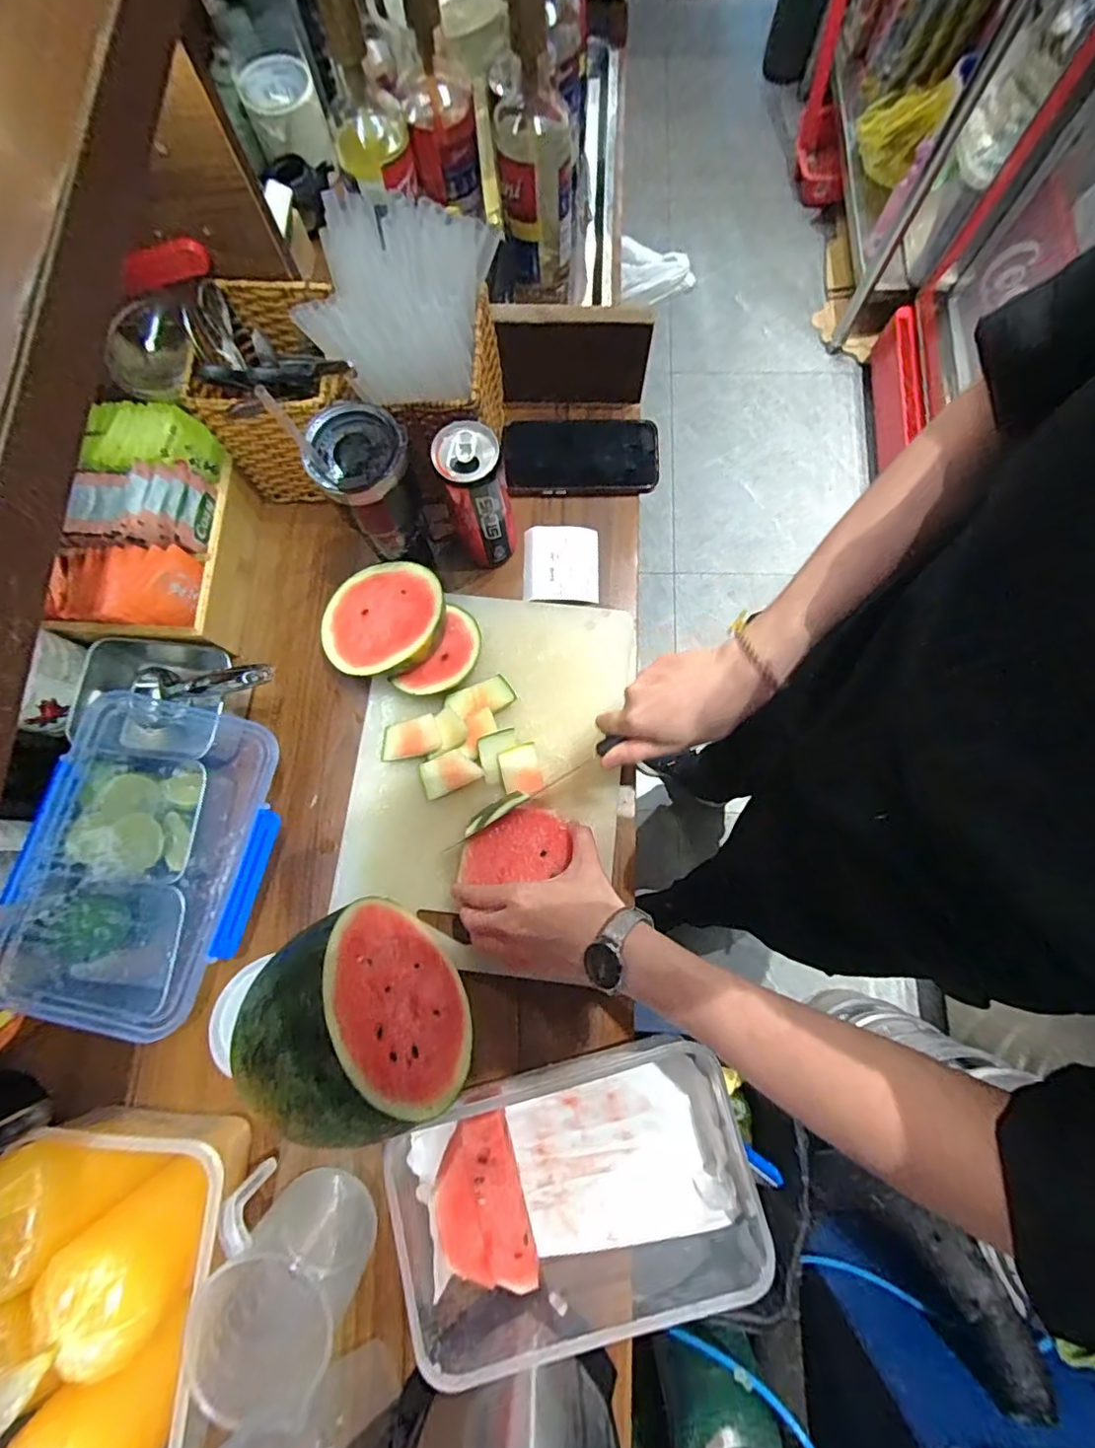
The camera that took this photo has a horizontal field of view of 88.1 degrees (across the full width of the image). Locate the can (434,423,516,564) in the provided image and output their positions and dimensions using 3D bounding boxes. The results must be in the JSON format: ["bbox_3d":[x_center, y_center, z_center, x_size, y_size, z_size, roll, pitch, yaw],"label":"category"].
[{"bbox_3d":[-0.061,-0.197,0.515,0.052,0.149,0.057,0,78,1],"label":"can"}]

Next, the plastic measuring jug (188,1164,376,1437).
[{"bbox_3d":[-0.195,0.404,0.409,0.108,0.120,0.099,0,78,1],"label":"plastic measuring jug"}]

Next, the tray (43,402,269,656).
[{"bbox_3d":[-0.365,-0.181,0.546,0.146,0.111,0.224,8,78,3],"label":"tray"}]

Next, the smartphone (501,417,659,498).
[{"bbox_3d":[0.035,-0.281,0.600,0.159,0.017,0.088,-2,78,1],"label":"smartphone"}]

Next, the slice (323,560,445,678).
[{"bbox_3d":[-0.152,-0.096,0.539,0.118,0.028,0.118,-6,68,14],"label":"slice"}]

